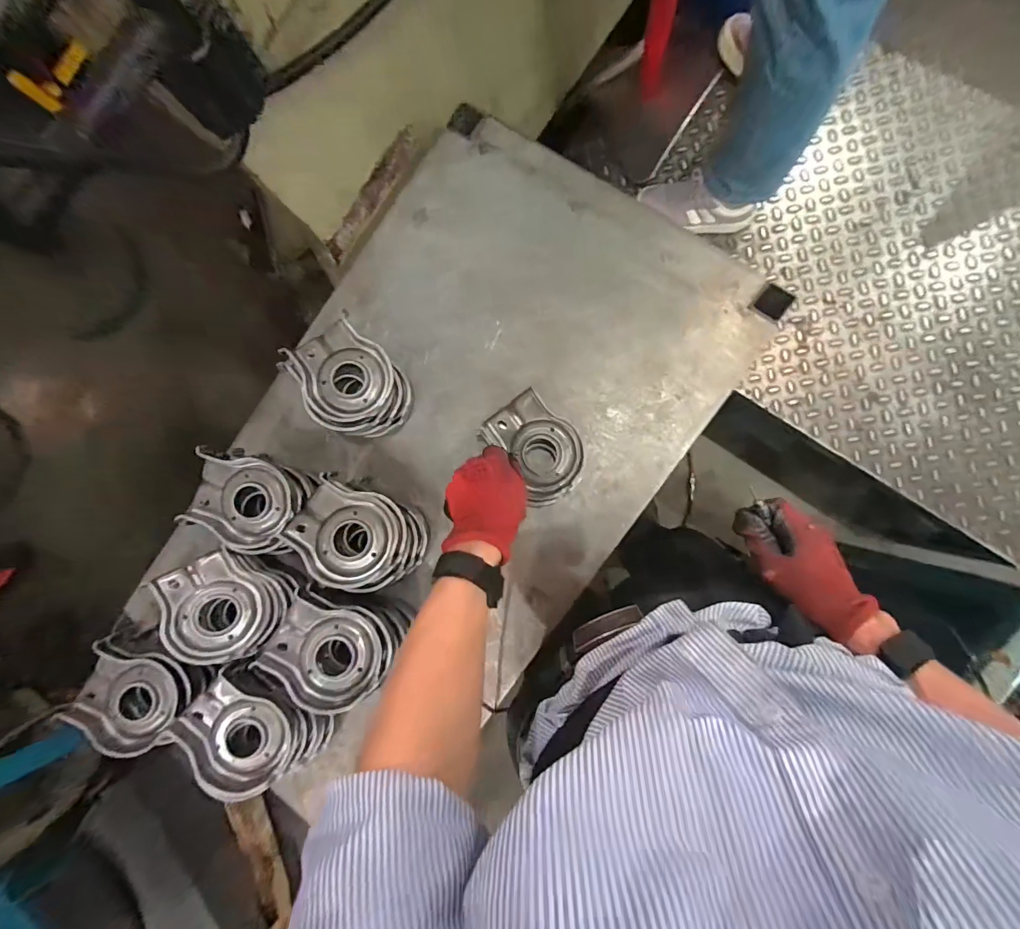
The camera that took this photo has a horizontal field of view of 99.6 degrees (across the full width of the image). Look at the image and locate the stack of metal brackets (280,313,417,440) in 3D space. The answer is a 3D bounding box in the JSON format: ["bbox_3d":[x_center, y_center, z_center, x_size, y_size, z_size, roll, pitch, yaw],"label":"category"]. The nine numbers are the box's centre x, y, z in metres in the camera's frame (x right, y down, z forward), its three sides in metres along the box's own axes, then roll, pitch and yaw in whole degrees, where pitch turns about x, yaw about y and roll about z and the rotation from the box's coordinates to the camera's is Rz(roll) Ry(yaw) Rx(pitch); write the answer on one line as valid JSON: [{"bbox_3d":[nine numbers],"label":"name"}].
[{"bbox_3d":[-0.196,-0.103,0.542,0.109,0.080,0.139,-39,83,5],"label":"stack of metal brackets"}]

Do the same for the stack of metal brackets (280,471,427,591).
[{"bbox_3d":[-0.179,0.085,0.521,0.138,0.093,0.108,22,90,9],"label":"stack of metal brackets"}]

